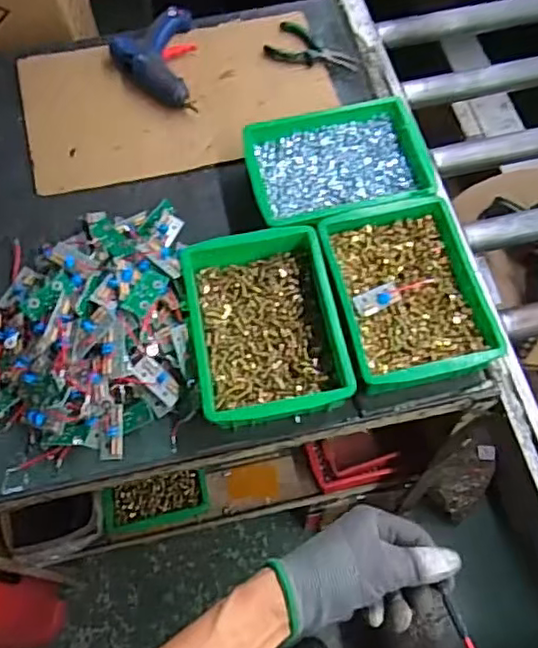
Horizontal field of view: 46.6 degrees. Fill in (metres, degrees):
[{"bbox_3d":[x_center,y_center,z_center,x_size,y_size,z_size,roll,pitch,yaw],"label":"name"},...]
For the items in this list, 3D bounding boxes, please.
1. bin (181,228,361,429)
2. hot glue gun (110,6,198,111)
[{"bbox_3d":[-0.007,-0.003,0.794,0.177,0.054,0.238,-10,64,-4],"label":"bin"},{"bbox_3d":[-0.187,-0.432,1.019,0.130,0.050,0.197,-7,64,-3],"label":"hot glue gun"}]

